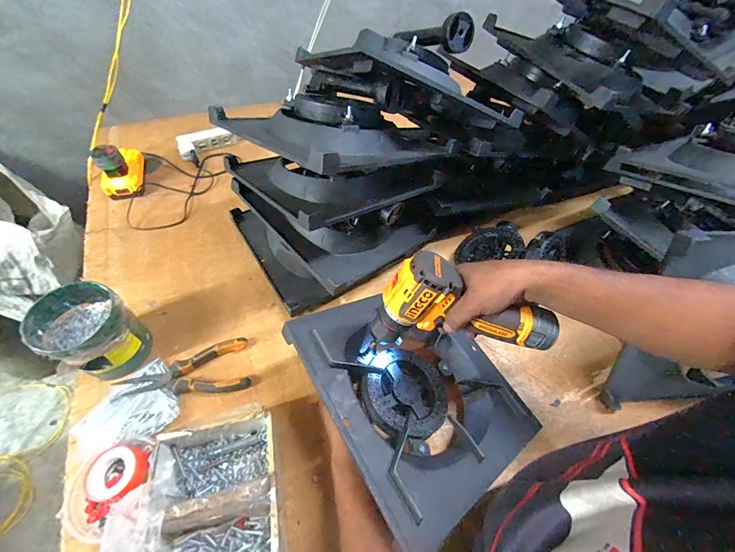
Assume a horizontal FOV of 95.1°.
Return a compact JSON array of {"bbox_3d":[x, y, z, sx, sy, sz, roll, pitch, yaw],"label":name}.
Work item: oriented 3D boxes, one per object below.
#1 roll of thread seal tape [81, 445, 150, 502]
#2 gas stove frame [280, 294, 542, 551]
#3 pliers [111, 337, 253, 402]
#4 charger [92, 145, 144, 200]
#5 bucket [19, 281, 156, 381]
[{"bbox_3d":[-0.332,0.259,0.443,0.075,0.018,0.062,5,55,0],"label":"roll of thread seal tape"},{"bbox_3d":[0.066,0.158,0.485,0.290,0.055,0.293,-11,54,-43],"label":"gas stove frame"},{"bbox_3d":[-0.296,0.163,0.542,0.198,0.018,0.086,-13,57,-12],"label":"pliers"},{"bbox_3d":[-0.560,-0.246,0.763,0.081,0.115,0.126,-10,56,-10],"label":"charger"},{"bbox_3d":[-0.417,0.088,0.521,0.107,0.120,0.101,2,55,-2],"label":"bucket"}]

